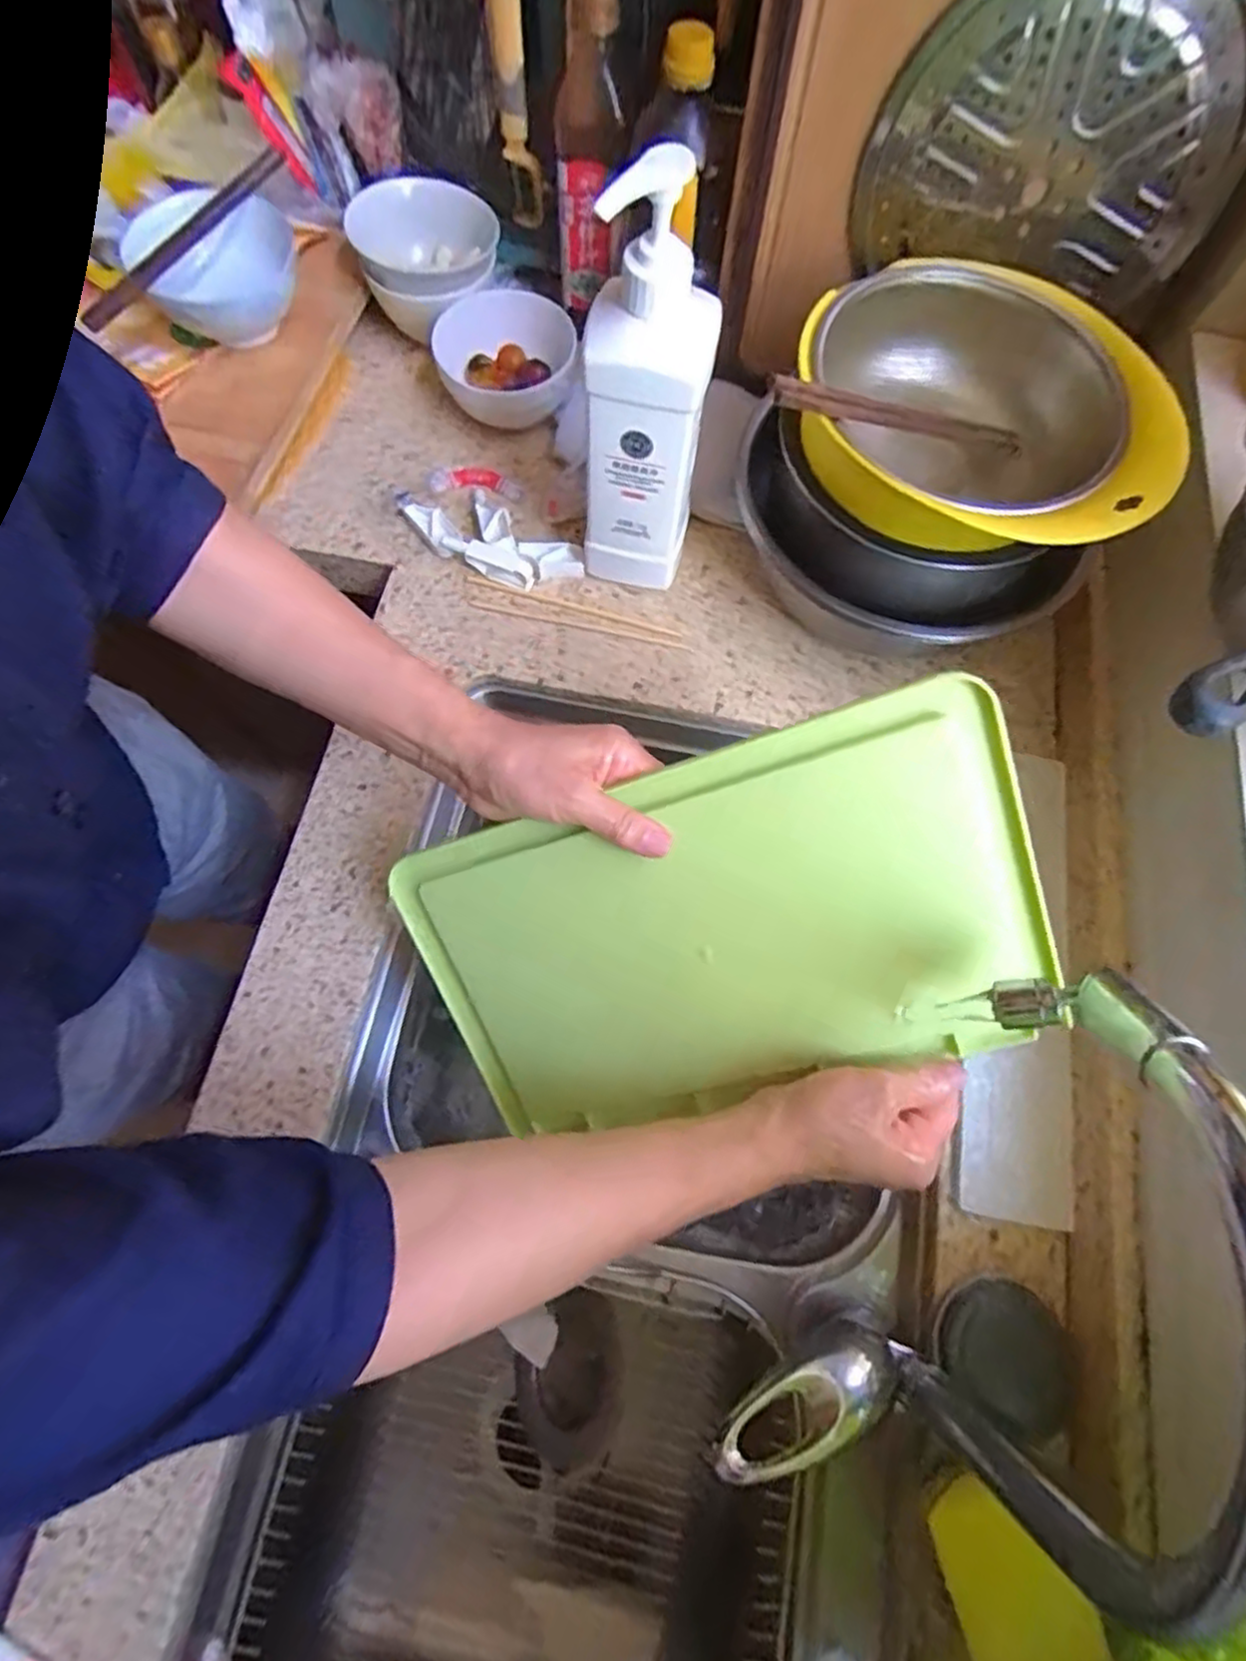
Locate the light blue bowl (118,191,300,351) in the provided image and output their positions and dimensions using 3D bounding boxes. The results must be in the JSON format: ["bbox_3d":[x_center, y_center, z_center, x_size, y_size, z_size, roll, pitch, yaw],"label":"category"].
[{"bbox_3d":[-0.343,-0.475,0.612,0.129,0.070,0.140,-33,75,-13],"label":"light blue bowl"}]

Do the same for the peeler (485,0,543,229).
[{"bbox_3d":[-0.090,-0.609,0.586,0.025,0.182,0.031,-22,73,-9],"label":"peeler"}]

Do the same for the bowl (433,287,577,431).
[{"bbox_3d":[-0.106,-0.415,0.645,0.124,0.067,0.119,1,71,-2],"label":"bowl"}]

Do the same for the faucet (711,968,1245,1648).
[{"bbox_3d":[0.164,0.214,0.316,0.103,0.255,0.279,29,72,8],"label":"faucet"}]

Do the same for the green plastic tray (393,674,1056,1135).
[{"bbox_3d":[0.049,0.066,0.410,0.346,0.011,0.208,-17,102,17],"label":"green plastic tray"}]

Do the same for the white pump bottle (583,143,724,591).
[{"bbox_3d":[0.014,-0.291,0.493,0.085,0.289,0.069,12,71,2],"label":"white pump bottle"}]

